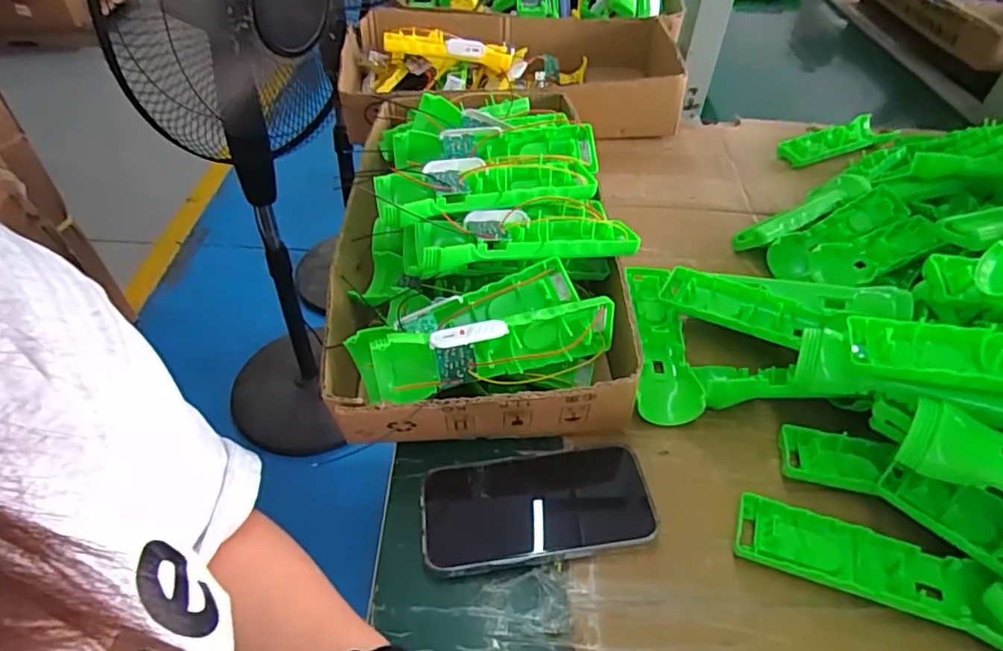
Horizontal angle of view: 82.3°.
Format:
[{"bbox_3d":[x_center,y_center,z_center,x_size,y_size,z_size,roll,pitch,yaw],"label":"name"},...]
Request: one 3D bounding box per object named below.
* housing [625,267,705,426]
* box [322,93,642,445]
[{"bbox_3d":[0.132,0.011,0.480,0.046,0.029,0.156,3,46,5],"label":"housing"},{"bbox_3d":[-0.018,-0.043,0.453,0.223,0.151,0.260,-5,46,-5],"label":"box"}]

